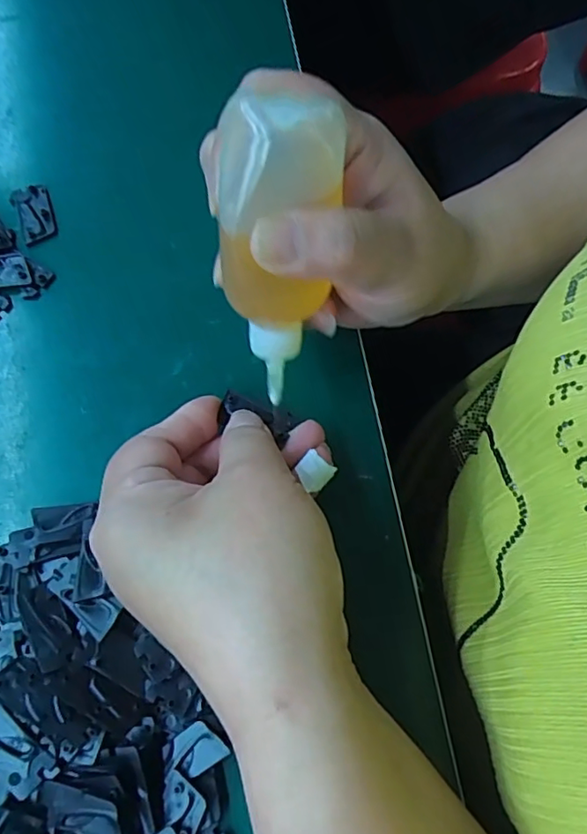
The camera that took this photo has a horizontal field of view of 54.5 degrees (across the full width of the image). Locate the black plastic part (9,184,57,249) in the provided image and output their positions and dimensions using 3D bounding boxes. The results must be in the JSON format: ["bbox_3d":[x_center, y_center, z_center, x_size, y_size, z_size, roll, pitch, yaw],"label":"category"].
[{"bbox_3d":[-0.134,-0.104,0.296,0.018,0.008,0.033,-21,73,-8],"label":"black plastic part"}]

